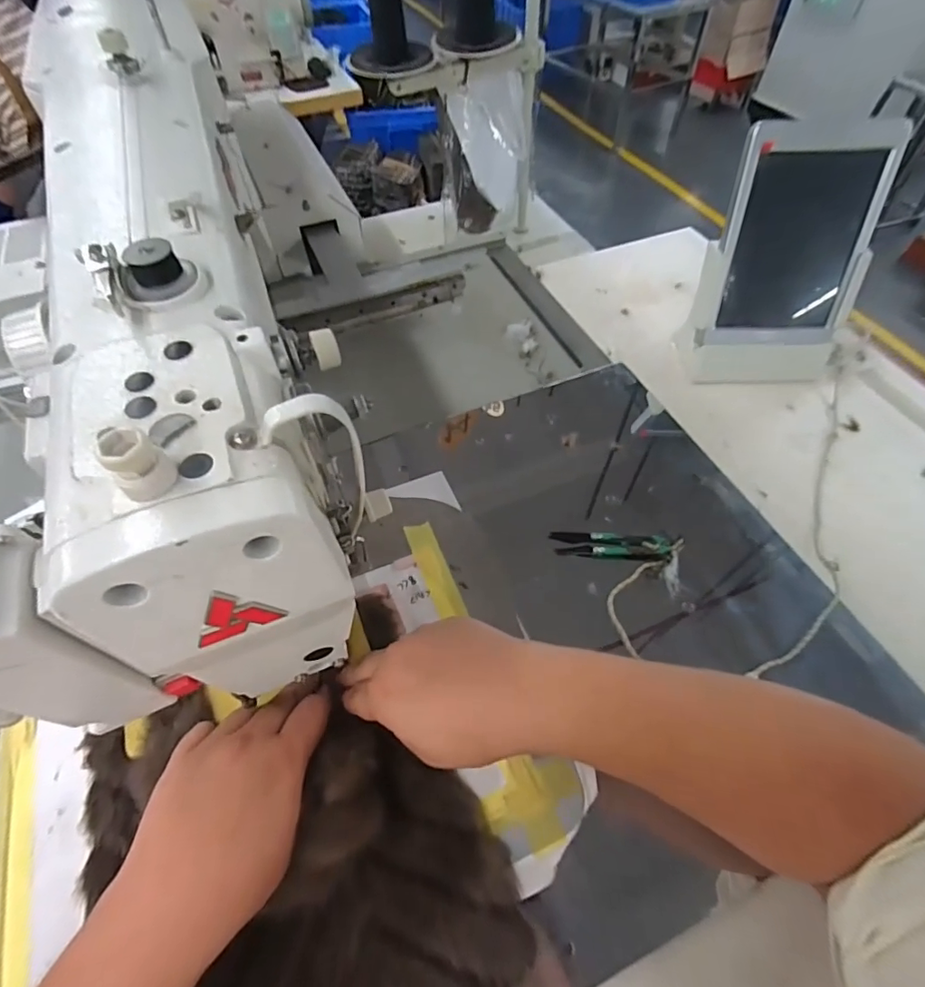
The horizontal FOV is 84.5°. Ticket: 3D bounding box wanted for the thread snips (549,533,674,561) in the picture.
[{"bbox_3d":[0.136,0.048,0.466,0.105,0.005,0.024,3,58,6],"label":"thread snips"}]

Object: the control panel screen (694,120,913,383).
[{"bbox_3d":[0.348,-0.244,0.550,0.164,0.218,0.122,-6,58,-2],"label":"control panel screen"}]

